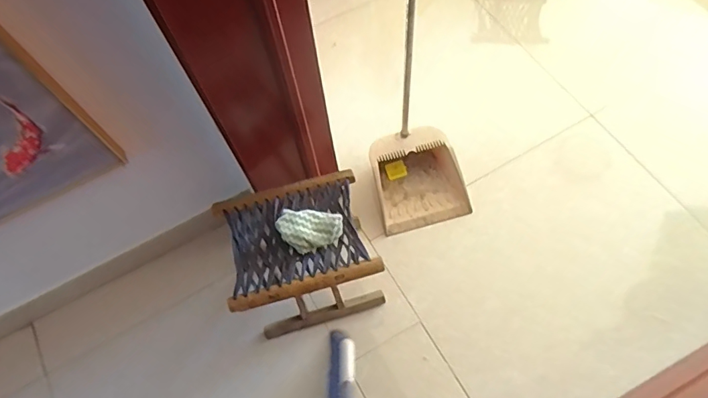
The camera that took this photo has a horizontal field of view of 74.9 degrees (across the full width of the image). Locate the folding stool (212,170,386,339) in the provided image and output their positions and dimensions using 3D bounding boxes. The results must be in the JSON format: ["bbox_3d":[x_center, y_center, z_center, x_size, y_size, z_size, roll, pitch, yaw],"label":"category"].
[{"bbox_3d":[-0.120,0.149,1.141,0.316,0.326,0.276,-15,64,-4],"label":"folding stool"}]

